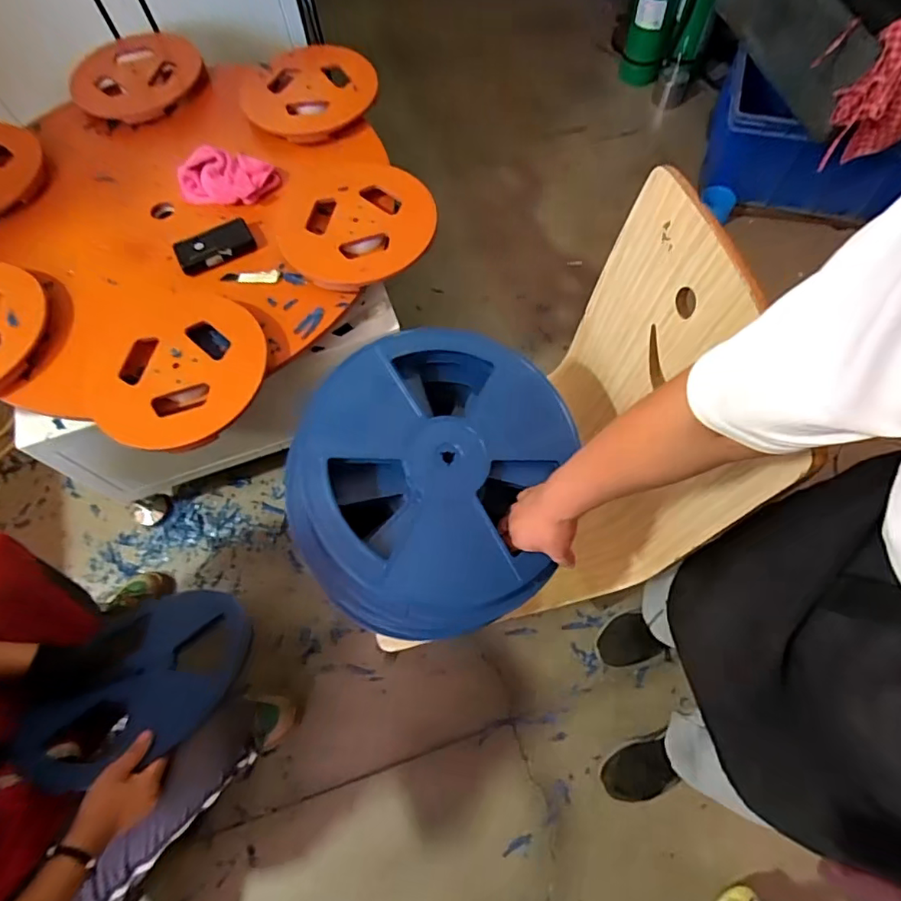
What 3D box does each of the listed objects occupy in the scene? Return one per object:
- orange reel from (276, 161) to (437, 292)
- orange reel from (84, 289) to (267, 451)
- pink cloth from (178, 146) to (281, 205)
[{"bbox_3d":[-0.173,-0.406,0.985,0.289,0.056,0.266,5,67,4],"label":"orange reel"},{"bbox_3d":[-0.447,-0.136,0.865,0.296,0.032,0.276,-1,67,1],"label":"orange reel"},{"bbox_3d":[-0.423,-0.520,1.024,0.184,0.054,0.101,-2,67,1],"label":"pink cloth"}]

